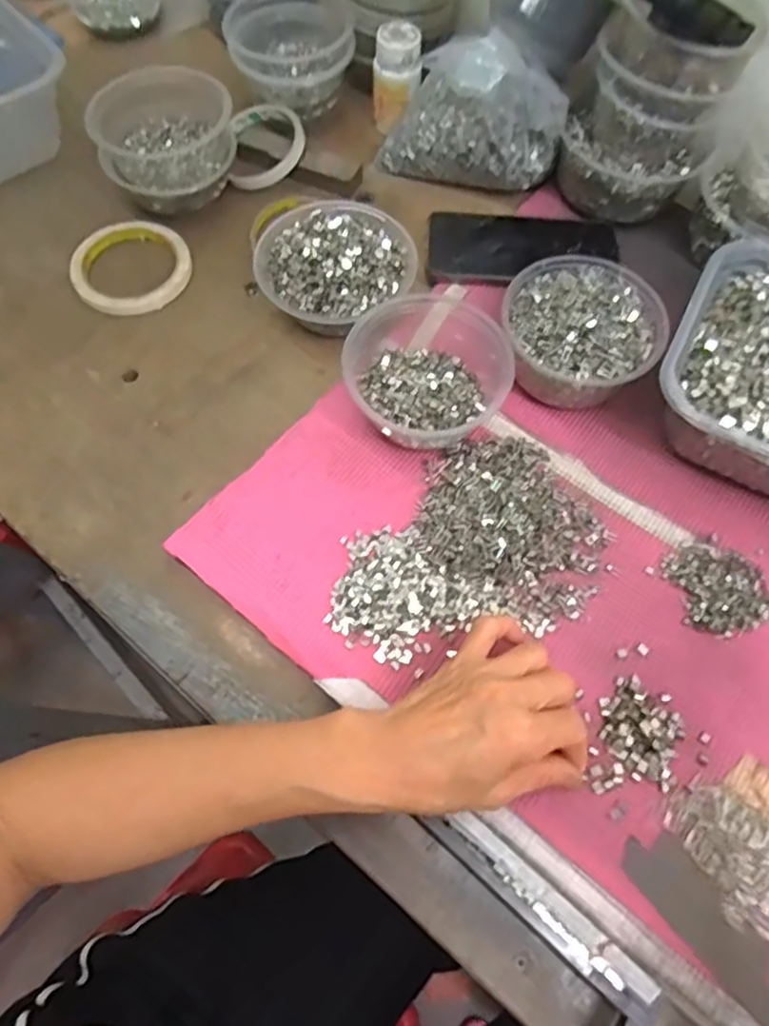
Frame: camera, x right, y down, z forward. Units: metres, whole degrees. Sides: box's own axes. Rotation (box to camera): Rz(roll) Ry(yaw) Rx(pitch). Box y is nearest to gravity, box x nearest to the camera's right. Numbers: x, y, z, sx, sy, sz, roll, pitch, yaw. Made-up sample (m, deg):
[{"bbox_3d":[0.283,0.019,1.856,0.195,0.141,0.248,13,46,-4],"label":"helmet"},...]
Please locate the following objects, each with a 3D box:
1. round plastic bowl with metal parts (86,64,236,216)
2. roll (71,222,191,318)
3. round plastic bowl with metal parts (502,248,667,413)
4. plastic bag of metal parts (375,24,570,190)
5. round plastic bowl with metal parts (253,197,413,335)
[{"bbox_3d":[-0.184,-0.313,0.558,0.112,0.079,0.089,-16,67,-7],"label":"round plastic bowl with metal parts"},{"bbox_3d":[-0.215,-0.210,0.553,0.097,0.018,0.094,0,66,0],"label":"roll"},{"bbox_3d":[0.145,-0.133,0.485,0.110,0.060,0.111,0,66,0],"label":"round plastic bowl with metal parts"},{"bbox_3d":[0.077,-0.346,0.559,0.154,0.109,0.066,23,68,10],"label":"plastic bag of metal parts"},{"bbox_3d":[-0.038,-0.191,0.518,0.114,0.057,0.112,1,65,-1],"label":"round plastic bowl with metal parts"}]

